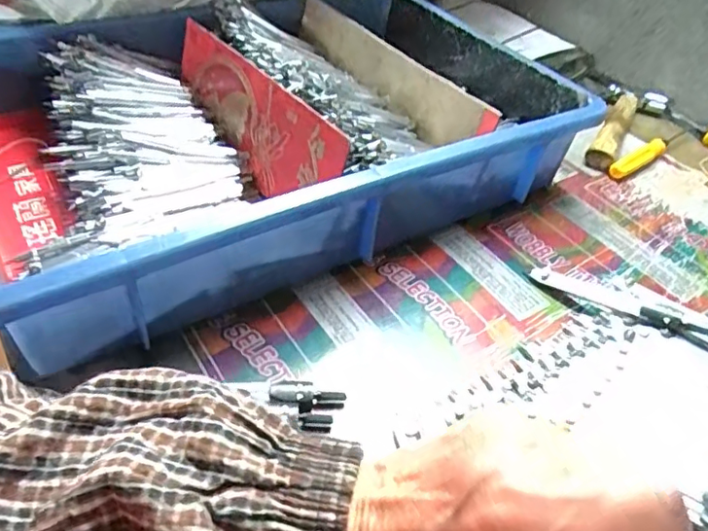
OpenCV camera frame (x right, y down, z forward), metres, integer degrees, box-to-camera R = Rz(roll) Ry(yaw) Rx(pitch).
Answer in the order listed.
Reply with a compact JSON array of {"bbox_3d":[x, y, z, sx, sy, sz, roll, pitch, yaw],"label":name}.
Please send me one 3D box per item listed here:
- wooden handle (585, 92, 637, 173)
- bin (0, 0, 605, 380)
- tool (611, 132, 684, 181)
[{"bbox_3d":[0.244,-0.128,0.547,0.022,0.020,0.134,24,46,18],"label":"wooden handle"},{"bbox_3d":[-0.065,-0.110,0.445,0.412,0.087,0.291,-22,50,-27],"label":"bin"},{"bbox_3d":[0.273,-0.102,0.526,0.114,0.021,0.015,-24,51,-29],"label":"tool"}]

